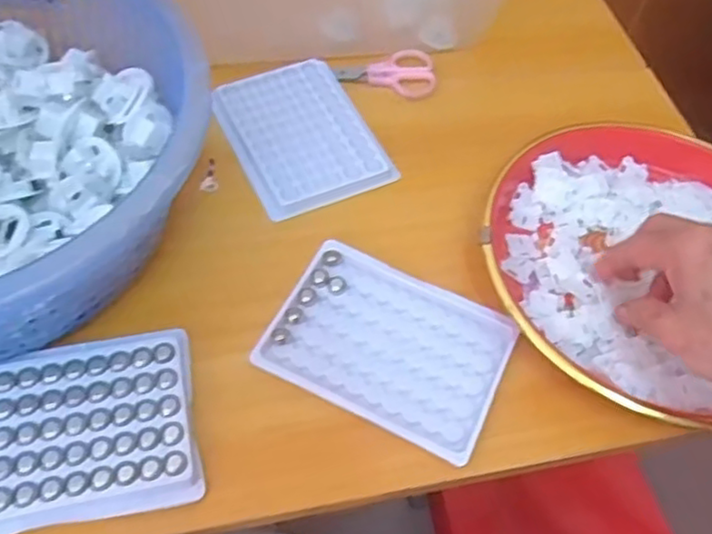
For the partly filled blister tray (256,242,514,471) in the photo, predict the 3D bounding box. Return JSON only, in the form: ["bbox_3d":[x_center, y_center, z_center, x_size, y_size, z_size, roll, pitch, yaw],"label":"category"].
[{"bbox_3d":[0.019,0.043,0.392,0.127,0.007,0.099,26,56,10],"label":"partly filled blister tray"}]

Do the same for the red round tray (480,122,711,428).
[{"bbox_3d":[0.182,-0.008,0.427,0.210,0.024,0.206,2,56,-3],"label":"red round tray"}]

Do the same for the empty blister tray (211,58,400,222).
[{"bbox_3d":[-0.040,-0.094,0.486,0.094,0.011,0.122,-22,62,-17],"label":"empty blister tray"}]

